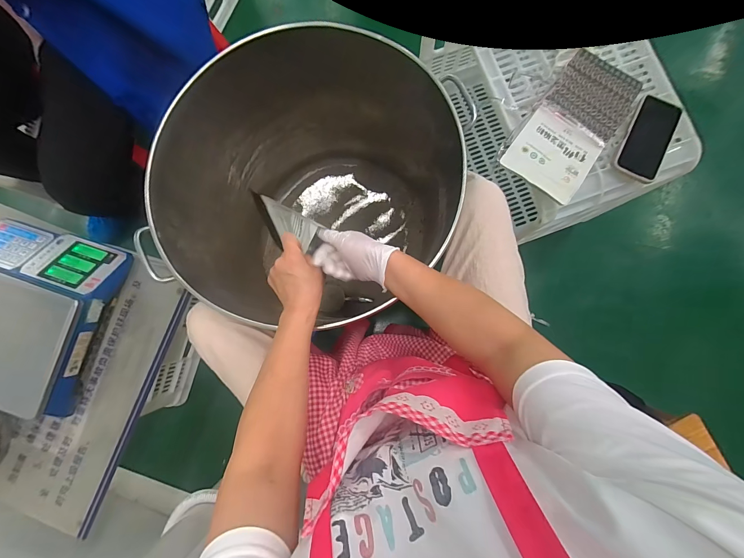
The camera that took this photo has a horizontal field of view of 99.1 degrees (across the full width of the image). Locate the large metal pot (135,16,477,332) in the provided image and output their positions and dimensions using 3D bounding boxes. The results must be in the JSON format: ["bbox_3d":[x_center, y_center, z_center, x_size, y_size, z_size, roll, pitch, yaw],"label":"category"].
[{"bbox_3d":[-0.115,-0.173,0.772,0.495,0.509,0.517,11,84,3],"label":"large metal pot"}]

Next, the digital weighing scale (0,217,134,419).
[{"bbox_3d":[-0.669,0.070,0.611,0.290,0.111,0.343,17,85,4],"label":"digital weighing scale"}]

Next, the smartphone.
[{"bbox_3d":[0.513,-0.258,0.586,0.081,0.013,0.176,27,80,4],"label":"smartphone"}]

